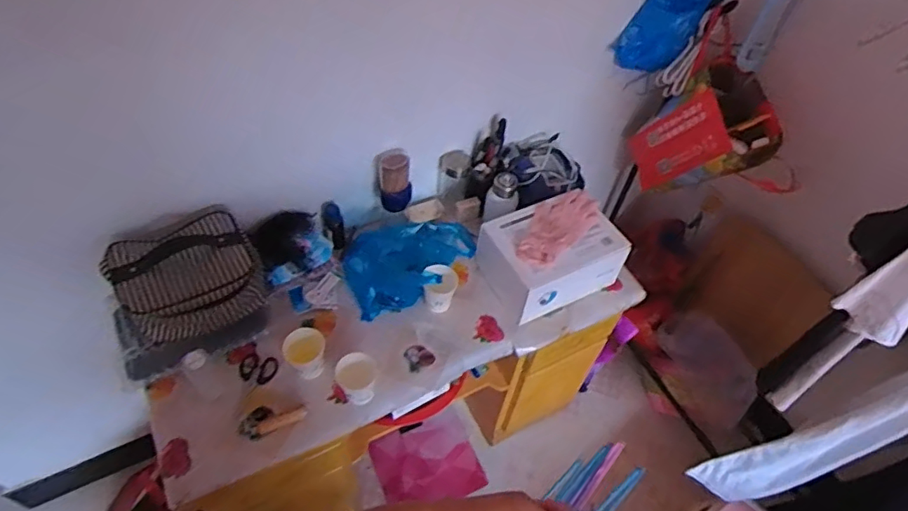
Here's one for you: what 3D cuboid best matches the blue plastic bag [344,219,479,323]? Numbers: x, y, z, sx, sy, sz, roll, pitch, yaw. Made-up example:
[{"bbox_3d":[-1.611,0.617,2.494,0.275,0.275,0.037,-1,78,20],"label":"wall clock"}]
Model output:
[{"bbox_3d":[-0.084,0.013,1.141,0.275,0.108,0.188,-6,53,-10],"label":"blue plastic bag"}]

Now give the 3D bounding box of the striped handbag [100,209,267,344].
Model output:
[{"bbox_3d":[-0.466,0.042,0.991,0.218,0.165,0.148,-26,59,-23],"label":"striped handbag"}]

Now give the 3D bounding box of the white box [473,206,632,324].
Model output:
[{"bbox_3d":[0.198,0.012,1.154,0.294,0.122,0.179,-19,56,-19],"label":"white box"}]

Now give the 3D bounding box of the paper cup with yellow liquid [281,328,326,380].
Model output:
[{"bbox_3d":[-0.270,0.180,1.017,0.071,0.083,0.076,3,52,-3],"label":"paper cup with yellow liquid"}]

